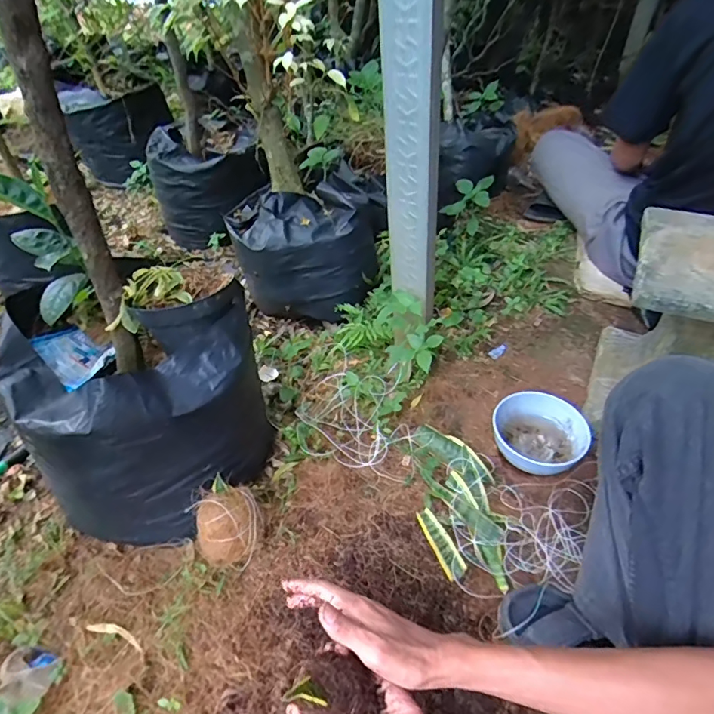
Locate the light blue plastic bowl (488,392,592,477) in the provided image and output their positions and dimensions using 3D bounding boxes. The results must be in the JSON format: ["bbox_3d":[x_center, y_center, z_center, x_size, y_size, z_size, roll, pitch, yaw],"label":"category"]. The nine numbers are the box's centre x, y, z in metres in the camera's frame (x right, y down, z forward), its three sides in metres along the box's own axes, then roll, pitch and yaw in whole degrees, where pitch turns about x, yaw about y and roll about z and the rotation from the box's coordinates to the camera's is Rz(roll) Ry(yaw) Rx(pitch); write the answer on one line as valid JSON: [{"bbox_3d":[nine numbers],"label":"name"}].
[{"bbox_3d":[0.296,0.136,0.770,0.140,0.072,0.131,-3,43,3],"label":"light blue plastic bowl"}]

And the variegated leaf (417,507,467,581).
[{"bbox_3d":[0.121,0.268,0.683,0.028,0.007,0.102,-19,45,-13],"label":"variegated leaf"}]

